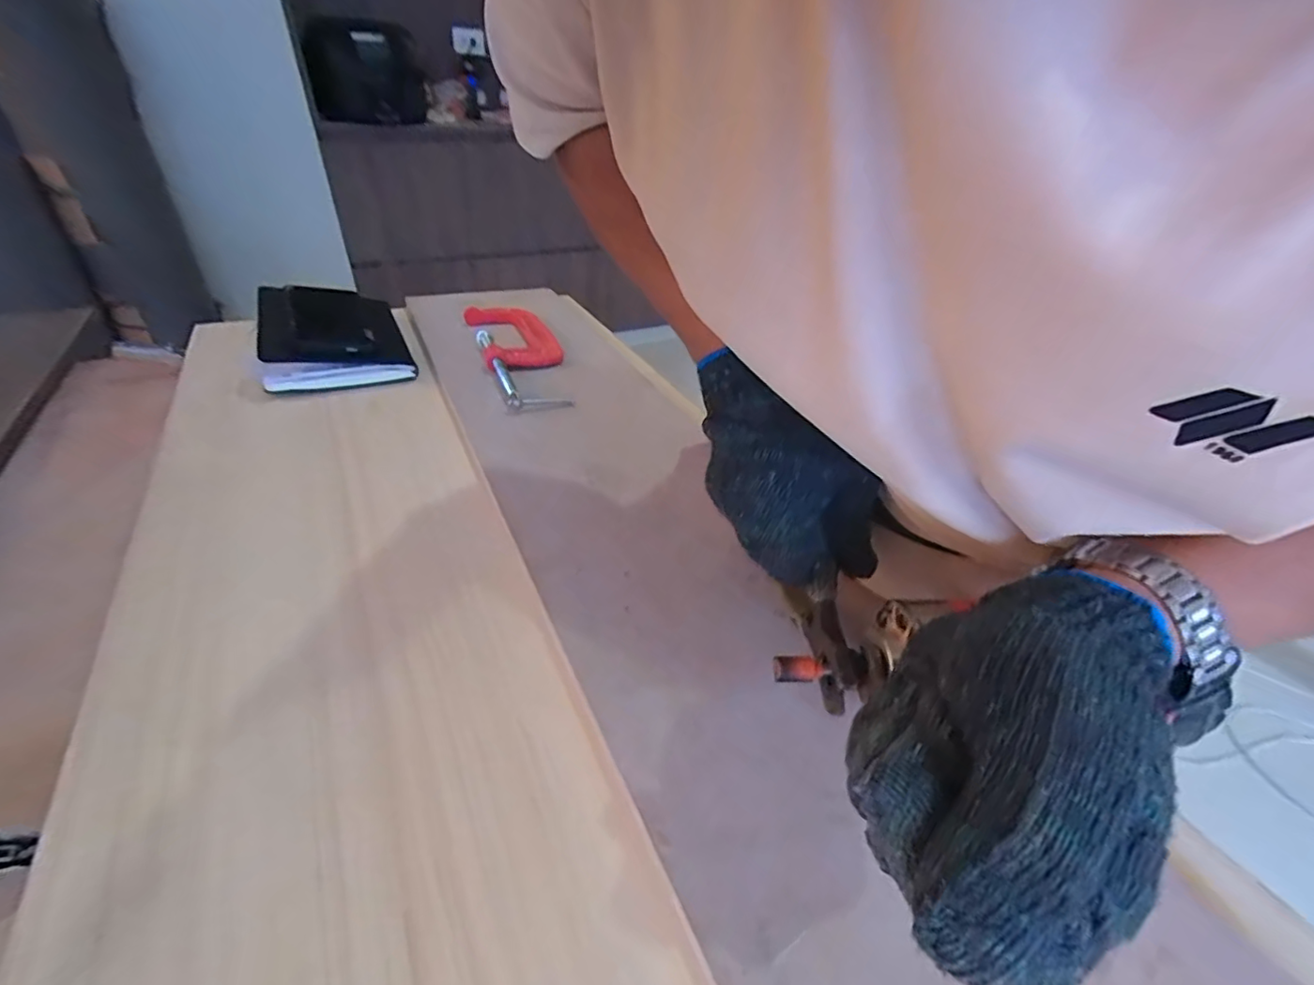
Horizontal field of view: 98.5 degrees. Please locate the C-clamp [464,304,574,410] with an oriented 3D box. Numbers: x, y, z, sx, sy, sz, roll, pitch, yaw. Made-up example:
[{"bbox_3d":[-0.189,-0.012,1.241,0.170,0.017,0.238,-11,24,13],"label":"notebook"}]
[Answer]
[{"bbox_3d":[-0.159,-0.169,0.661,0.090,0.023,0.277,-13,40,-19],"label":"C-clamp"}]

